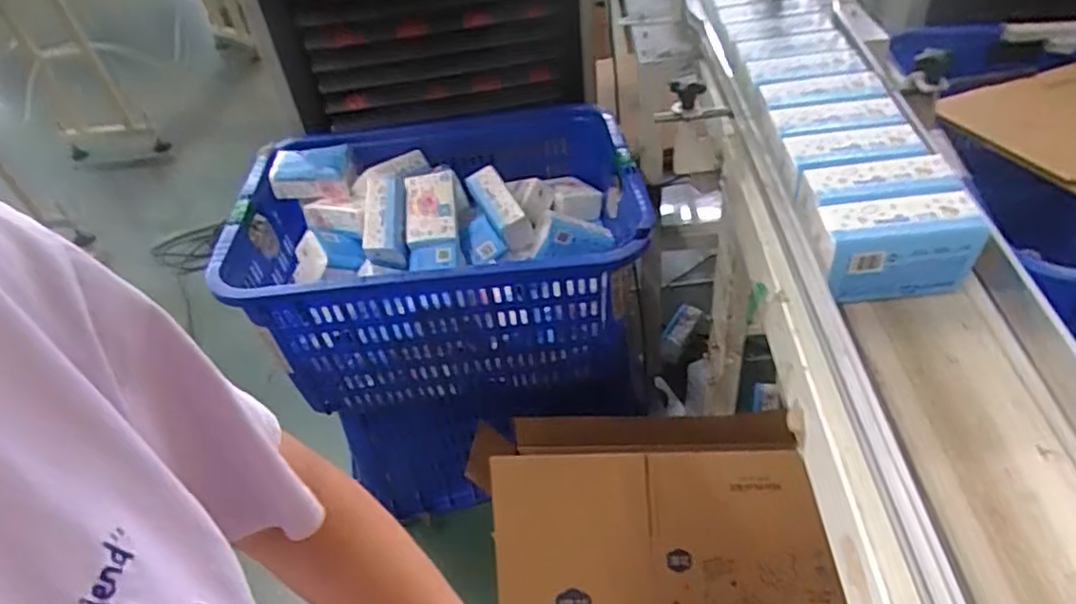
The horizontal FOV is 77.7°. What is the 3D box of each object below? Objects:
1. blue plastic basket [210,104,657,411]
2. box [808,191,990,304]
[{"bbox_3d":[-0.167,-0.068,1.230,0.693,0.357,0.409,-4,43,3],"label":"blue plastic basket"},{"bbox_3d":[0.332,-0.046,0.631,0.141,0.087,0.059,-7,43,1],"label":"box"}]

